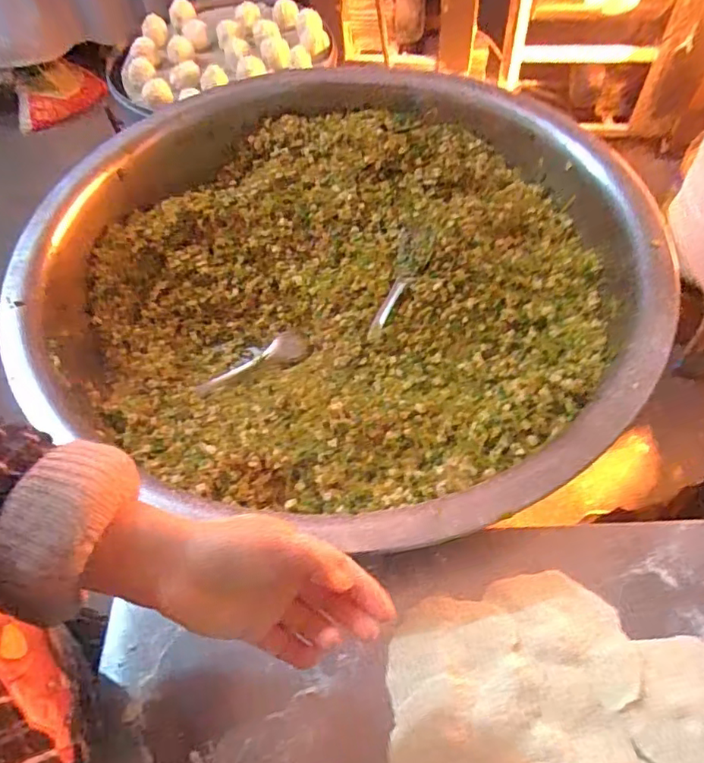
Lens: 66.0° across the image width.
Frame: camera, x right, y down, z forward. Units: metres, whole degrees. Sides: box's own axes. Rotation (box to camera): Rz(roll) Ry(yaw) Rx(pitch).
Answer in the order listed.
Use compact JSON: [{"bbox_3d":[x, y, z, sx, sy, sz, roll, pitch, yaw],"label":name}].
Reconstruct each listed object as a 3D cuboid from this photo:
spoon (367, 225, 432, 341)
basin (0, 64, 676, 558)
[{"bbox_3d":[0.060,-0.130,0.705,0.044,0.014,0.163,23,82,17],"label":"spoon"},{"bbox_3d":[0.002,-0.151,0.697,0.673,0.168,0.650,-2,60,4],"label":"basin"}]

